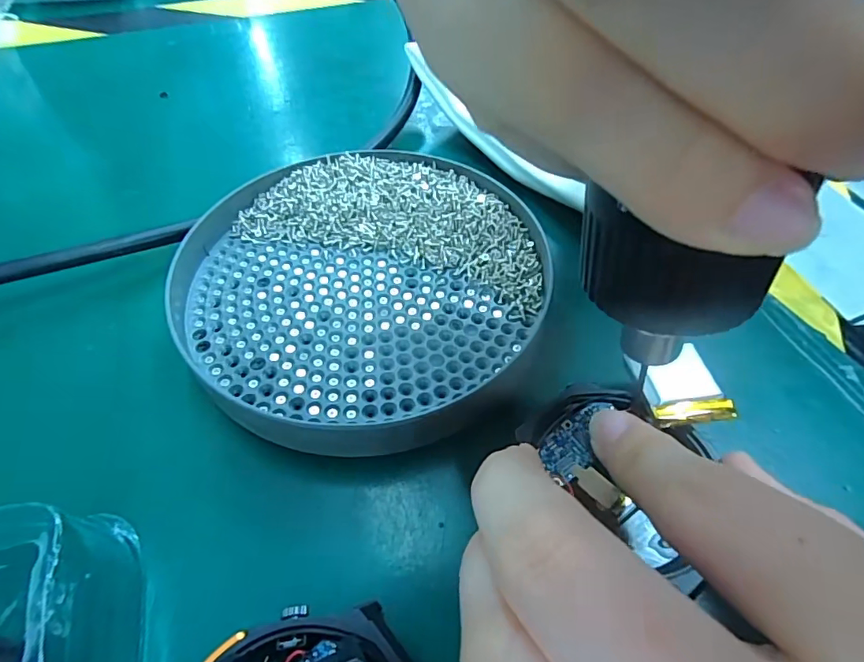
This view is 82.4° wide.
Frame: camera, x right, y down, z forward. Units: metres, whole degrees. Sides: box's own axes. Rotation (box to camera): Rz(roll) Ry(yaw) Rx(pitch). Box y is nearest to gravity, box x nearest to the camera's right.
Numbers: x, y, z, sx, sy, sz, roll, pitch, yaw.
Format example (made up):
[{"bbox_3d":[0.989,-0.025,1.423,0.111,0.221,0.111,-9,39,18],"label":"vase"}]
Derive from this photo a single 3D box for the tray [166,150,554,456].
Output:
[{"bbox_3d":[-0.022,-0.017,0.161,0.111,0.022,0.113,-1,51,1],"label":"tray"}]

